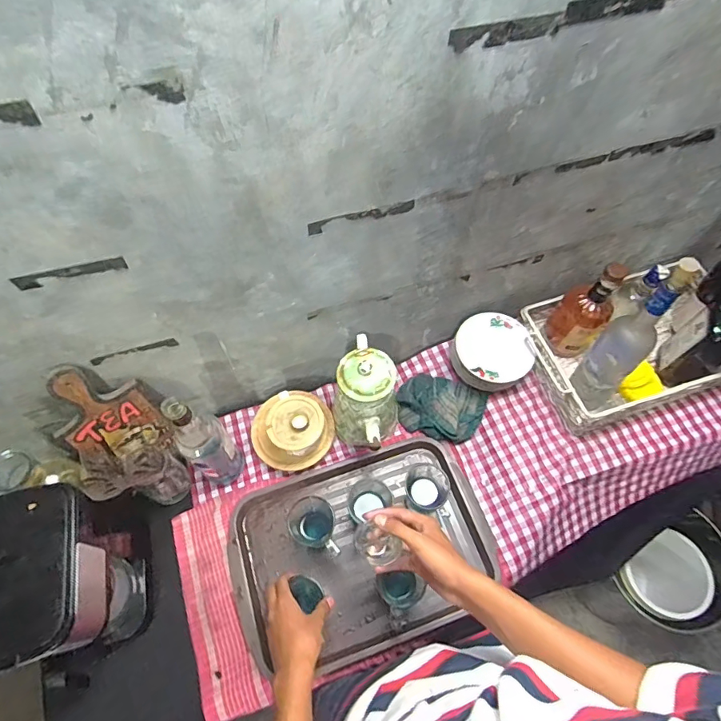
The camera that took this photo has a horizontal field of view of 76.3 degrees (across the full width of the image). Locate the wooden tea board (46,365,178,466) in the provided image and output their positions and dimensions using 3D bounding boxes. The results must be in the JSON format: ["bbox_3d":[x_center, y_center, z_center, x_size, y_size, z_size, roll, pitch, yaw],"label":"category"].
[{"bbox_3d":[-0.398,0.098,0.733,0.130,0.238,0.030,-39,50,-22],"label":"wooden tea board"}]

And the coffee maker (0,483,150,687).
[{"bbox_3d":[-0.415,0.306,0.650,0.133,0.244,0.204,-16,63,-9],"label":"coffee maker"}]

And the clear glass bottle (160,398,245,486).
[{"bbox_3d":[-0.258,0.124,0.748,0.070,0.278,0.081,-35,67,-18],"label":"clear glass bottle"}]

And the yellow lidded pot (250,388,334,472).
[{"bbox_3d":[-0.123,0.123,0.839,0.151,0.111,0.133,-29,65,-15],"label":"yellow lidded pot"}]

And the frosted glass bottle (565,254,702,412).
[{"bbox_3d":[0.434,-0.022,0.754,0.084,0.353,0.091,-35,67,-18],"label":"frosted glass bottle"}]

